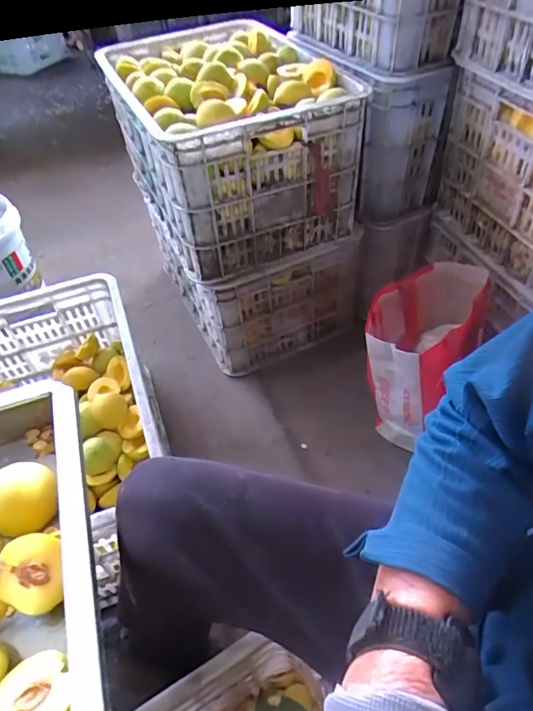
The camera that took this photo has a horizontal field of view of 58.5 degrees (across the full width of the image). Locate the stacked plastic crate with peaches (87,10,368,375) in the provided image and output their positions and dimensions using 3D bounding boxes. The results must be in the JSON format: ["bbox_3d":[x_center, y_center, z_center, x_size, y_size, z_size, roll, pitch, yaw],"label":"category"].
[{"bbox_3d":[-0.058,-0.345,1.084,0.378,0.550,0.499,-23,50,-14],"label":"stacked plastic crate with peaches"}]

